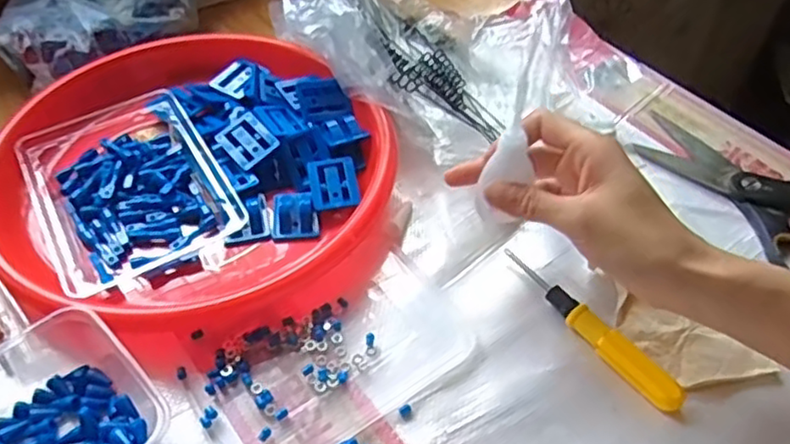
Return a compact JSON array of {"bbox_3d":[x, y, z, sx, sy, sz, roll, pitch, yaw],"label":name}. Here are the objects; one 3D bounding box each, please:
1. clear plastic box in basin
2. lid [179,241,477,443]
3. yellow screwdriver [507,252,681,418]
[{"bbox_3d":[-0.197,-0.027,0.486,0.120,0.033,0.171,-26,53,-20],"label":"clear plastic box in basin"},{"bbox_3d":[-0.038,0.081,0.411,0.162,0.007,0.105,-24,53,-19],"label":"lid"},{"bbox_3d":[0.121,0.063,0.417,0.015,0.014,0.141,-28,54,-22],"label":"yellow screwdriver"}]

